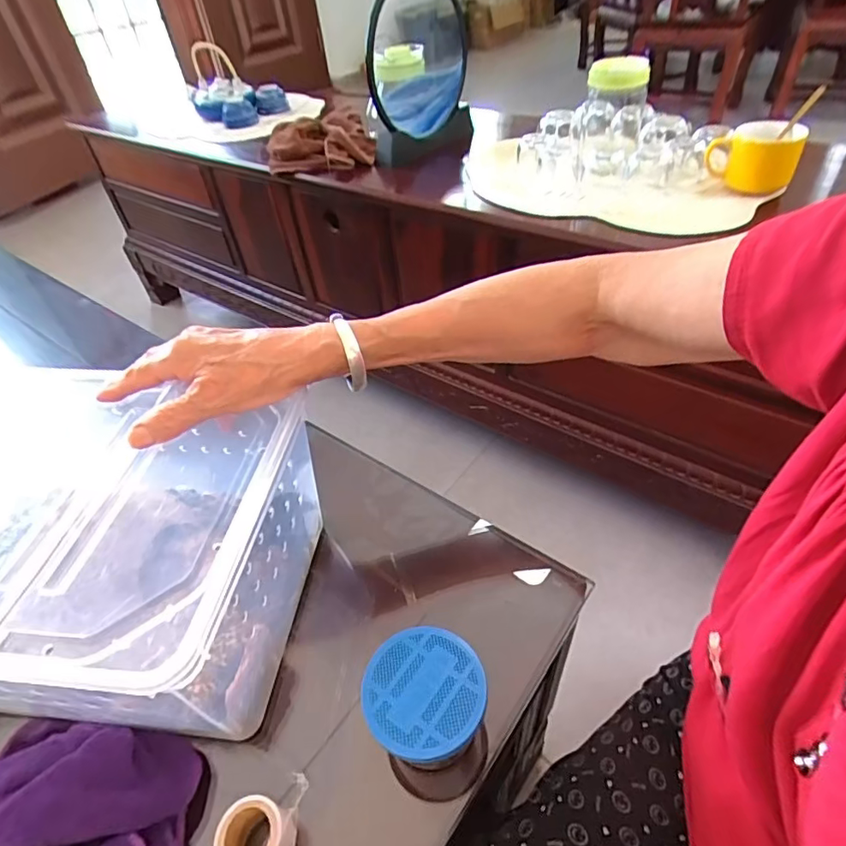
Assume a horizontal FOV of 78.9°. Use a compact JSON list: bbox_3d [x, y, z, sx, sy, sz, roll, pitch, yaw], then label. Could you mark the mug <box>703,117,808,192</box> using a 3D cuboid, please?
[{"bbox_3d":[0.460,-0.373,0.718,0.114,0.071,0.075,15,48,21],"label":"mug"}]

